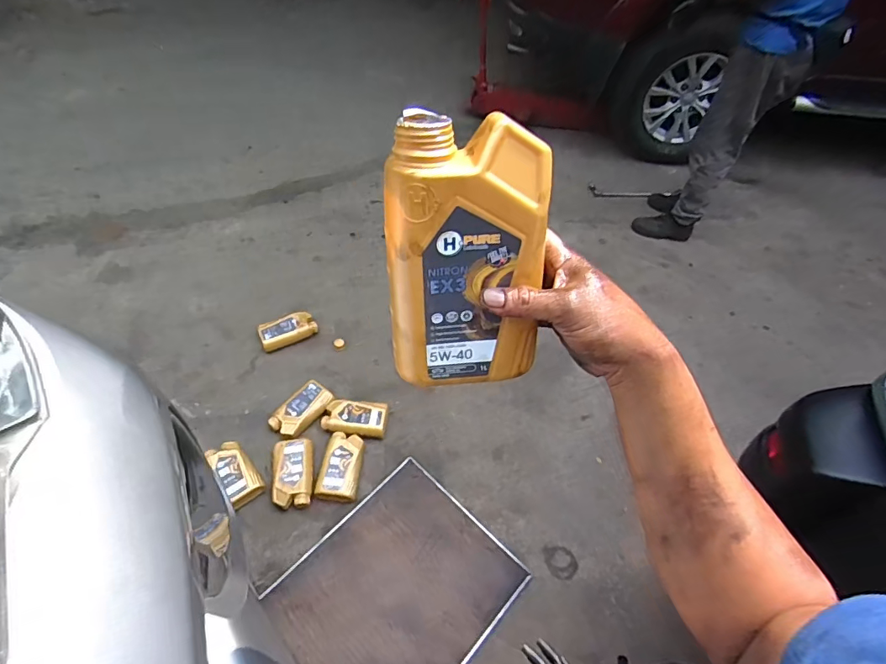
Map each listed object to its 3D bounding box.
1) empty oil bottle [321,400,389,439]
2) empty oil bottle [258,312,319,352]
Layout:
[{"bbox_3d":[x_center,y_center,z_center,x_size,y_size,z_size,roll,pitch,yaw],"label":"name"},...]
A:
[{"bbox_3d":[-0.296,0.290,1.593,0.215,0.074,0.131,2,49,-3],"label":"empty oil bottle"},{"bbox_3d":[-0.602,-0.005,1.834,0.209,0.077,0.098,-22,54,-21],"label":"empty oil bottle"}]

